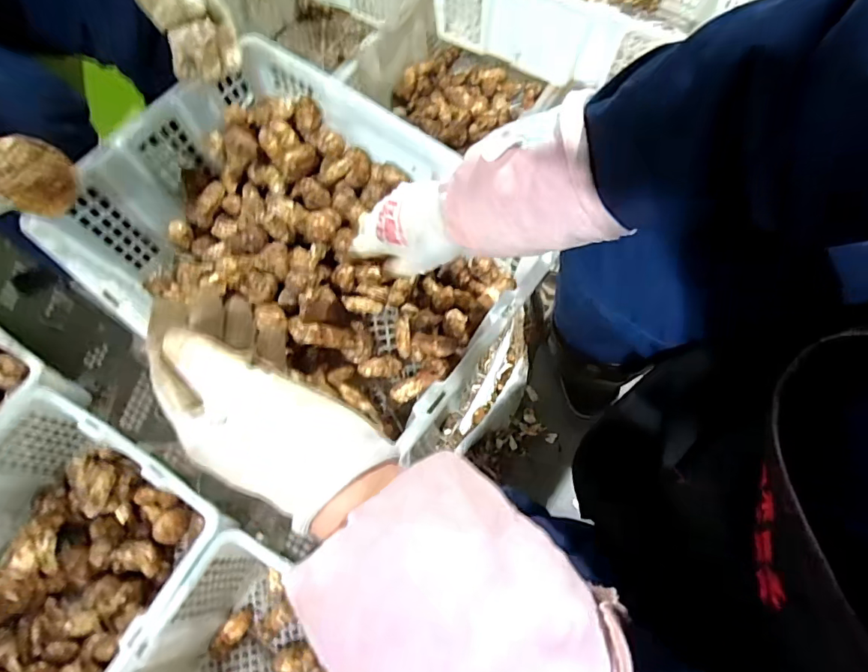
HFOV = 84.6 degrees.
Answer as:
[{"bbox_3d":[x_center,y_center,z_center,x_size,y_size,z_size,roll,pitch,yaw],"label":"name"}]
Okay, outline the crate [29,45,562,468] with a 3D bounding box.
[{"bbox_3d":[-0.158,-0.109,0.578,0.453,0.163,0.355,27,72,10],"label":"crate"}]

